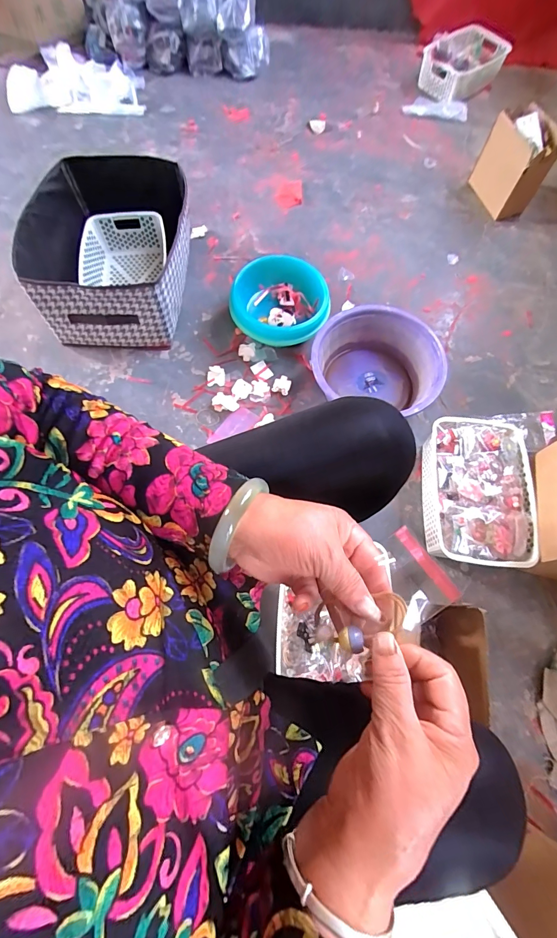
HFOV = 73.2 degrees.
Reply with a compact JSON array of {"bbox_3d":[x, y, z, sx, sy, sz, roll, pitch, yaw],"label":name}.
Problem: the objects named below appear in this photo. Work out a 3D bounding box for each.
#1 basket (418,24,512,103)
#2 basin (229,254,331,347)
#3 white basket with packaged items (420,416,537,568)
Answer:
[{"bbox_3d":[0.598,-1.312,1.221,0.278,0.117,0.137,-32,75,-13],"label":"basket"},{"bbox_3d":[0.007,-0.399,0.920,0.220,0.117,0.201,1,71,-2],"label":"basin"},{"bbox_3d":[0.405,0.048,0.781,0.199,0.101,0.297,8,70,0],"label":"white basket with packaged items"}]

